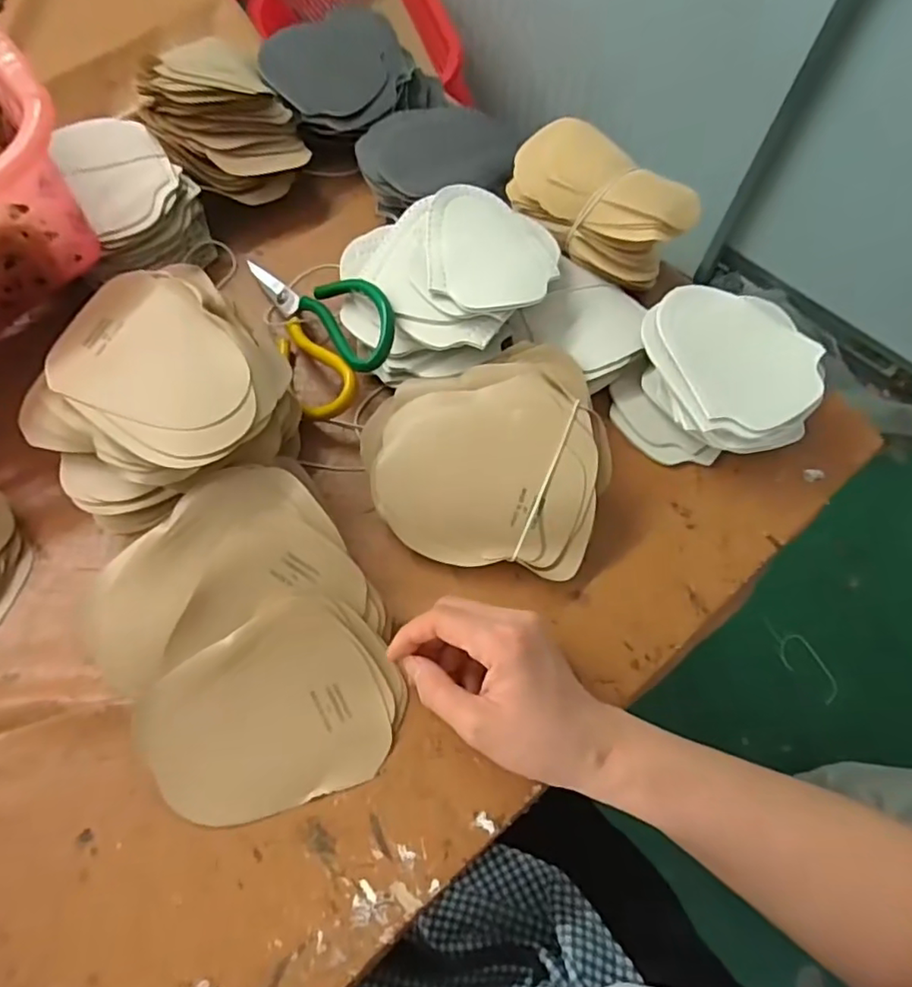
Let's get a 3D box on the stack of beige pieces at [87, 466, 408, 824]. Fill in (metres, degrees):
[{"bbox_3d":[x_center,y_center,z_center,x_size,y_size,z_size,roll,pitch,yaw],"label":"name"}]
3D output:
[{"bbox_3d":[-0.123,0.094,0.362,0.155,0.019,0.193,-31,91,-12],"label":"stack of beige pieces"}]

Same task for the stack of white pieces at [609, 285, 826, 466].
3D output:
[{"bbox_3d":[0.194,-0.085,0.447,0.131,0.064,0.123,18,66,6],"label":"stack of white pieces"}]

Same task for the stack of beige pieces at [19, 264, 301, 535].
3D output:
[{"bbox_3d":[-0.198,-0.060,0.393,0.167,0.082,0.144,-19,67,-11],"label":"stack of beige pieces"}]

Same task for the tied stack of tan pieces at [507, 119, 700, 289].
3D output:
[{"bbox_3d":[0.113,-0.236,0.481,0.070,0.069,0.141,-41,73,-18],"label":"tied stack of tan pieces"}]

